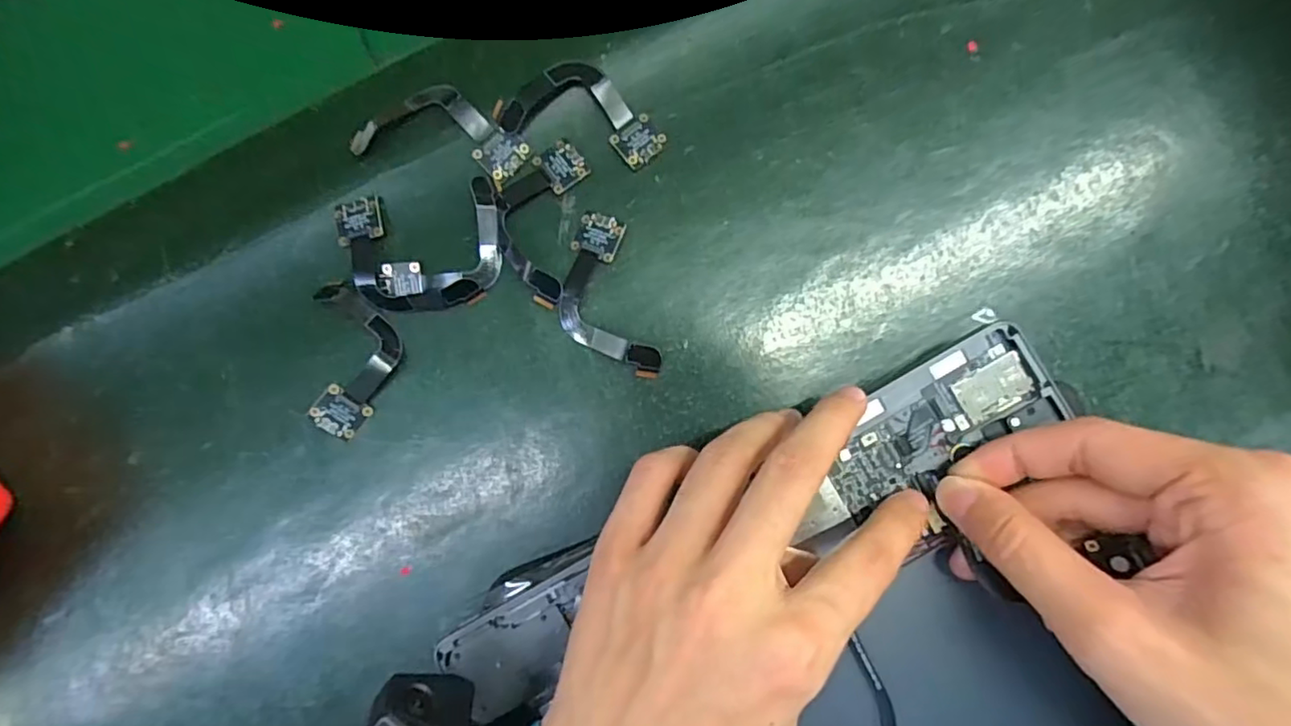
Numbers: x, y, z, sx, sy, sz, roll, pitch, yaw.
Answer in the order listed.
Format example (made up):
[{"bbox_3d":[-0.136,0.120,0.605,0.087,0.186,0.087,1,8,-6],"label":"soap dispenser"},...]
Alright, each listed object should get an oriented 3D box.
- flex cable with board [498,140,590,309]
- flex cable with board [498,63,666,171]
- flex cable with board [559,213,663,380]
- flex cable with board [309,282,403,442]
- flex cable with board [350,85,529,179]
[{"bbox_3d":[-0.047,-0.063,0.267,0.033,0.007,0.072,12,88,3],"label":"flex cable with board"},{"bbox_3d":[-0.026,-0.110,0.265,0.069,0.012,0.033,17,89,3],"label":"flex cable with board"},{"bbox_3d":[-0.020,-0.028,0.264,0.036,0.010,0.075,-15,87,2],"label":"flex cable with board"},{"bbox_3d":[-0.126,-0.002,0.265,0.035,0.010,0.067,-2,88,2],"label":"flex cable with board"},{"bbox_3d":[-0.089,-0.104,0.268,0.074,0.005,0.034,10,88,2],"label":"flex cable with board"}]

